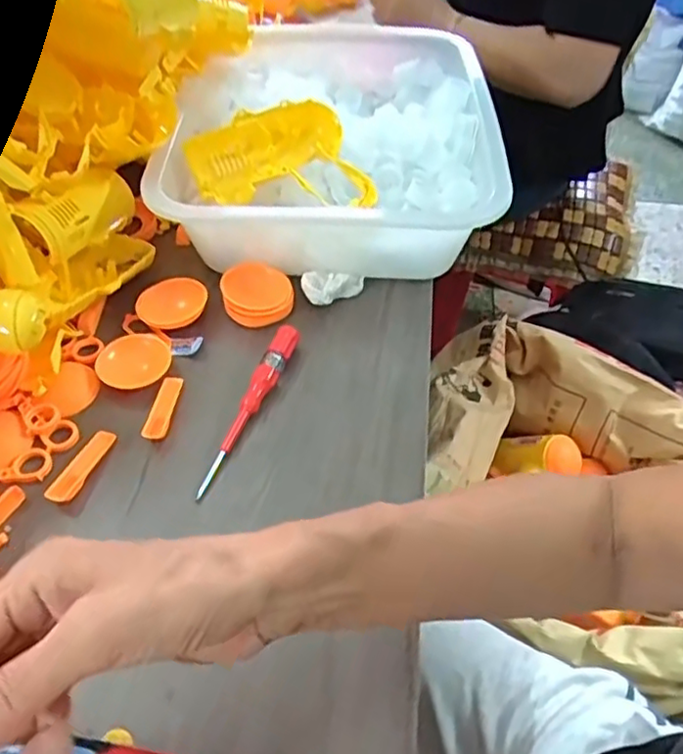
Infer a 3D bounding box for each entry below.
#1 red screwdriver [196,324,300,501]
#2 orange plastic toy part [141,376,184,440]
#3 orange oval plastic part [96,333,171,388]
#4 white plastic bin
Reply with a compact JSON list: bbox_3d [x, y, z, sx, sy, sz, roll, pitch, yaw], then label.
[{"bbox_3d":[-0.069,0.019,0.469,0.016,0.022,0.150,18,51,15],"label":"red screwdriver"},{"bbox_3d":[-0.131,0.022,0.474,0.017,0.006,0.059,4,49,3],"label":"orange plastic toy part"},{"bbox_3d":[-0.158,-0.011,0.492,0.056,0.016,0.045,-19,52,-17],"label":"orange oval plastic part"},{"bbox_3d":[-0.002,-0.250,0.651,0.284,0.109,0.404,2,49,1],"label":"white plastic bin"}]

